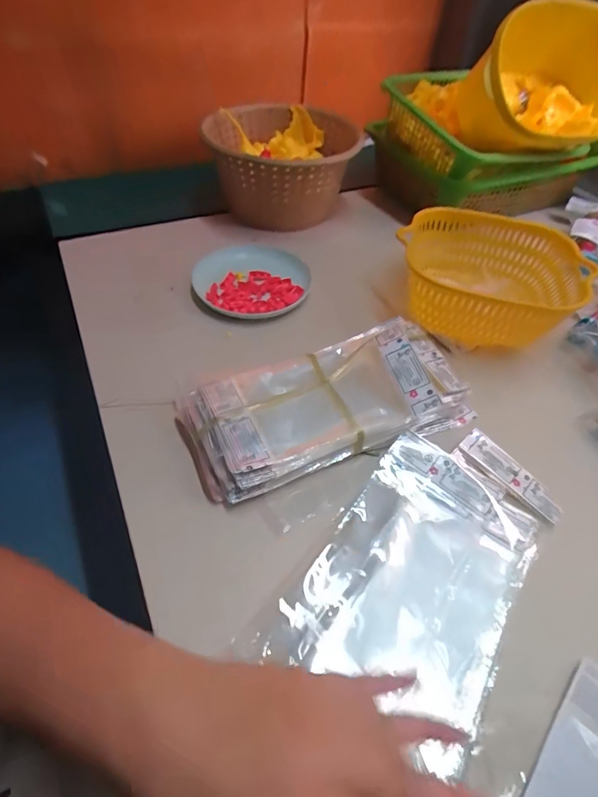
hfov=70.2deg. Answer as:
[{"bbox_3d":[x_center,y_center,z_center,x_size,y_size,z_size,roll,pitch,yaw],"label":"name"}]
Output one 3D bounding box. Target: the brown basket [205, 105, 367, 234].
[{"bbox_3d":[-0.025,-0.352,0.648,0.216,0.109,0.218,-5,50,-8],"label":"brown basket"}]

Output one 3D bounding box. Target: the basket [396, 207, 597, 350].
[{"bbox_3d":[0.229,-0.144,0.514,0.191,0.074,0.192,12,49,6],"label":"basket"}]

